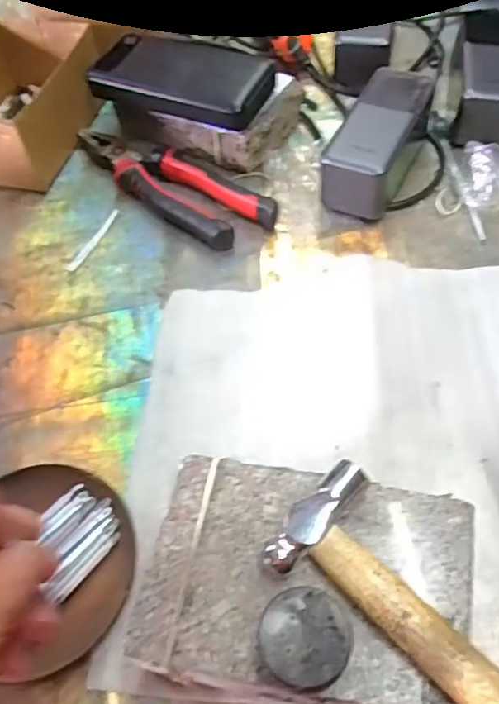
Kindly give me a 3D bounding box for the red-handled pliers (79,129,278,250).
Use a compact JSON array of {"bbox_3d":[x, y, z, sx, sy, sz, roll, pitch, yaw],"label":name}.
[{"bbox_3d":[-0.071,-0.148,0.507,0.208,0.022,0.057,36,66,25],"label":"red-handled pliers"}]

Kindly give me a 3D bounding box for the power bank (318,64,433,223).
[{"bbox_3d":[0.107,-0.173,0.491,0.055,0.053,0.129,20,61,17],"label":"power bank"}]

